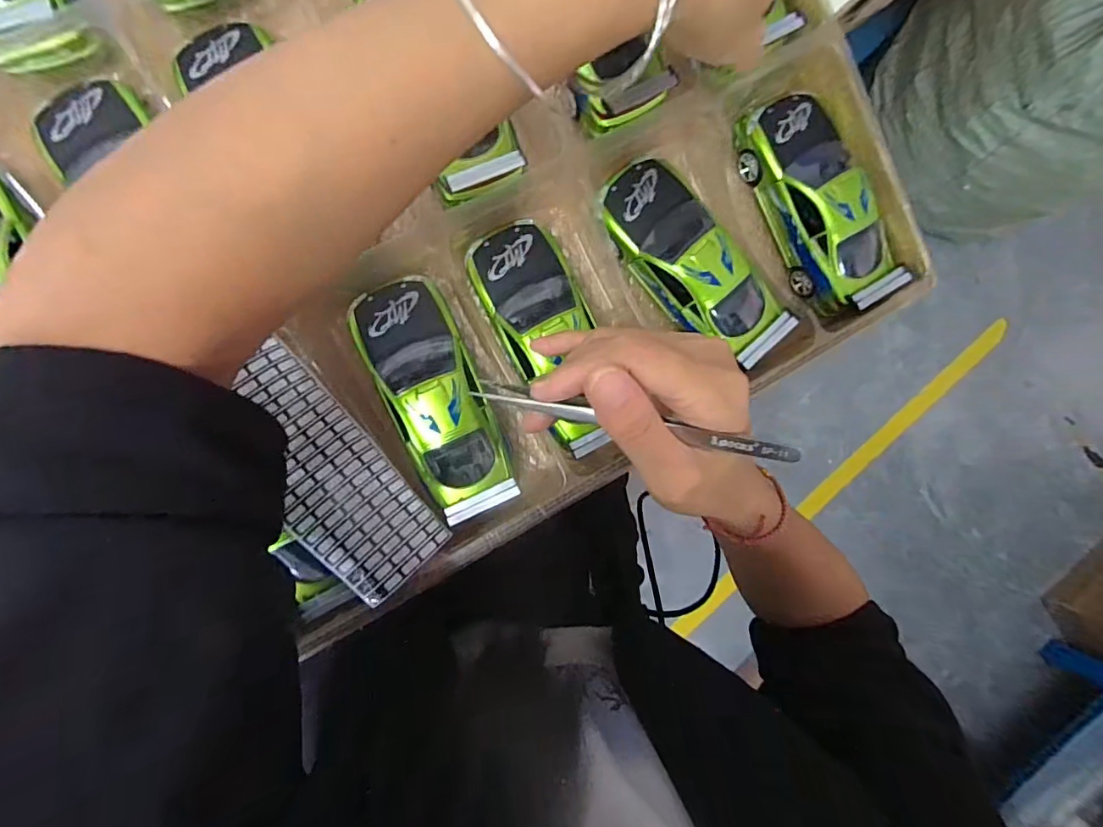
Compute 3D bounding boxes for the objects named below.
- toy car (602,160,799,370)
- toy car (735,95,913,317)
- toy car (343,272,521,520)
[{"bbox_3d":[0.079,-0.083,0.286,0.050,0.028,0.126,-42,96,-3],"label":"toy car"},{"bbox_3d":[0.159,-0.123,0.297,0.047,0.036,0.126,-29,95,-5],"label":"toy car"},{"bbox_3d":[-0.061,-0.008,0.265,0.049,0.026,0.127,-25,95,-5],"label":"toy car"}]

